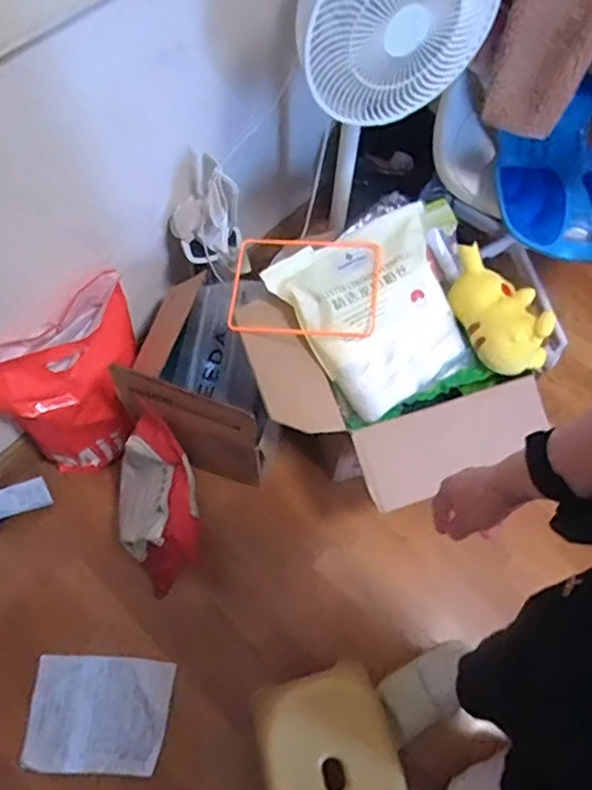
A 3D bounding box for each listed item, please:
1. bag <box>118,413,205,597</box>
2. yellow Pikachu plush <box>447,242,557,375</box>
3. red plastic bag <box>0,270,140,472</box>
[{"bbox_3d":[-0.259,0.213,1.086,0.156,0.293,0.240,-12,67,-8],"label":"bag"},{"bbox_3d":[0.349,-0.148,1.049,0.112,0.105,0.228,-29,70,-14],"label":"yellow Pikachu plush"},{"bbox_3d":[-0.404,-0.013,1.156,0.156,0.337,0.309,41,71,15],"label":"red plastic bag"}]

